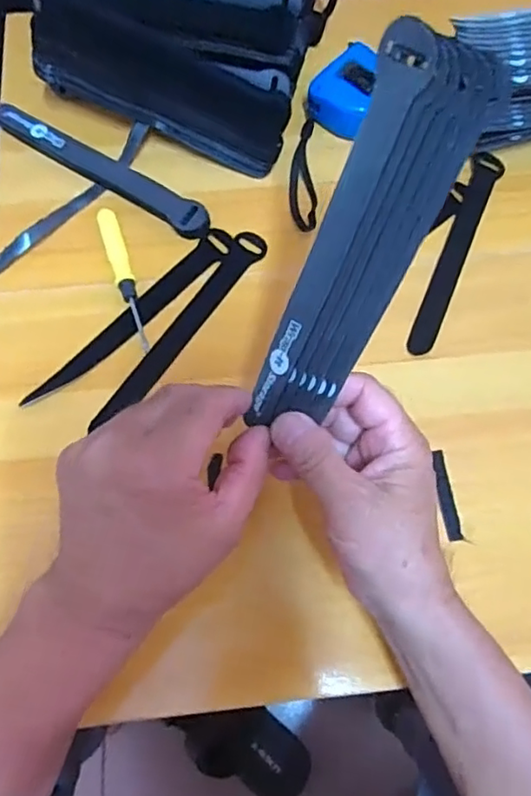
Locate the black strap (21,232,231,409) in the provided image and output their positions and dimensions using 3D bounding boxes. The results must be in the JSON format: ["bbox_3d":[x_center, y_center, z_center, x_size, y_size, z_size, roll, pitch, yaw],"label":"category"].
[{"bbox_3d":[-0.094,-0.060,0.435,0.024,0.008,0.191,40,75,12],"label":"black strap"}]

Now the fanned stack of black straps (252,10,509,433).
[{"bbox_3d":[0.041,-0.062,0.274,0.046,0.187,0.010,31,33,9],"label":"fanned stack of black straps"}]

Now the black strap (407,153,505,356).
[{"bbox_3d":[0.151,-0.116,0.464,0.024,0.005,0.193,21,72,6],"label":"black strap"}]

